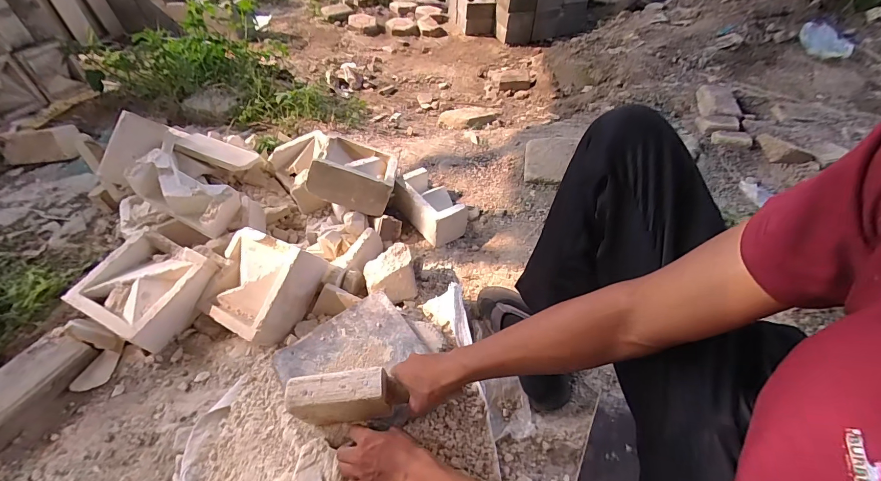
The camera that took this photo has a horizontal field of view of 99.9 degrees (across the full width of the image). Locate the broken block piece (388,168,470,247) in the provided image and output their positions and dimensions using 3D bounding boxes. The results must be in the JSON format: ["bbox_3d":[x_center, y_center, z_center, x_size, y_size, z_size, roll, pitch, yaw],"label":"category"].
[{"bbox_3d":[-0.029,-0.101,0.993,0.139,0.096,0.215,-24,52,-21],"label":"broken block piece"}]

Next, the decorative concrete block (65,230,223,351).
[{"bbox_3d":[-0.620,0.094,0.782,0.214,0.087,0.196,20,50,16],"label":"decorative concrete block"}]

